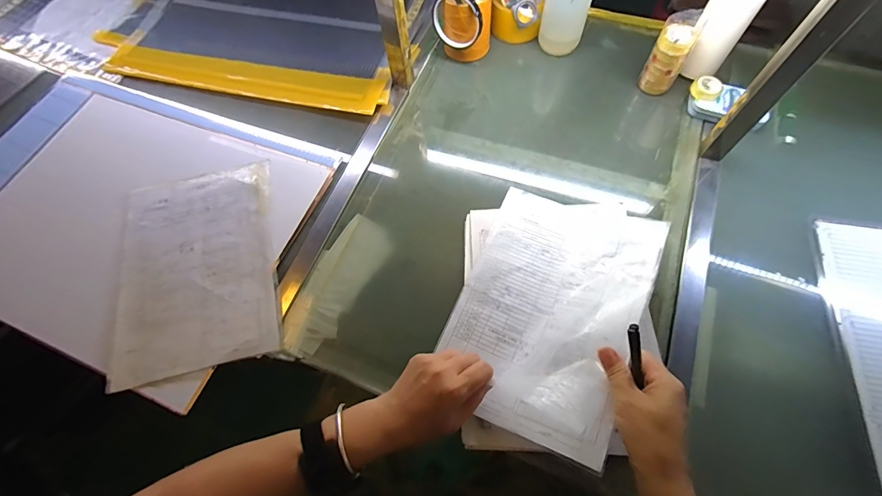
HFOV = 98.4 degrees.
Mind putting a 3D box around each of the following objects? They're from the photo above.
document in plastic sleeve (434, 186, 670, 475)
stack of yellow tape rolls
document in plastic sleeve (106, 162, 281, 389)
[{"bbox_3d":[0.130,0.065,0.466,0.204,0.026,0.302,16,64,29],"label":"document in plastic sleeve"},{"bbox_3d":[0.357,-0.306,0.600,0.052,0.104,0.063,15,68,12],"label":"stack of yellow tape rolls"},{"bbox_3d":[-0.343,0.022,0.537,0.213,0.009,0.293,-13,66,-3],"label":"document in plastic sleeve"}]

